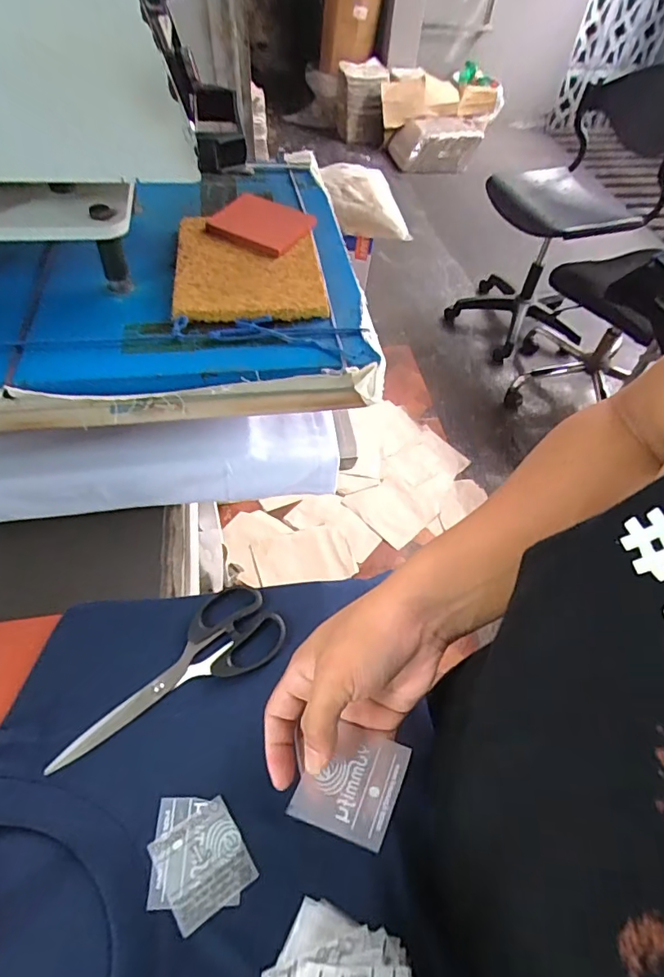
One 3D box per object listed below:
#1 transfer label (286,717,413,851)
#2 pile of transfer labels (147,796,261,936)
[{"bbox_3d":[0.012,0.177,0.309,0.056,0.004,0.064,12,33,19],"label":"transfer label"},{"bbox_3d":[-0.087,0.228,0.319,0.057,0.005,0.068,-28,60,-23],"label":"pile of transfer labels"}]

